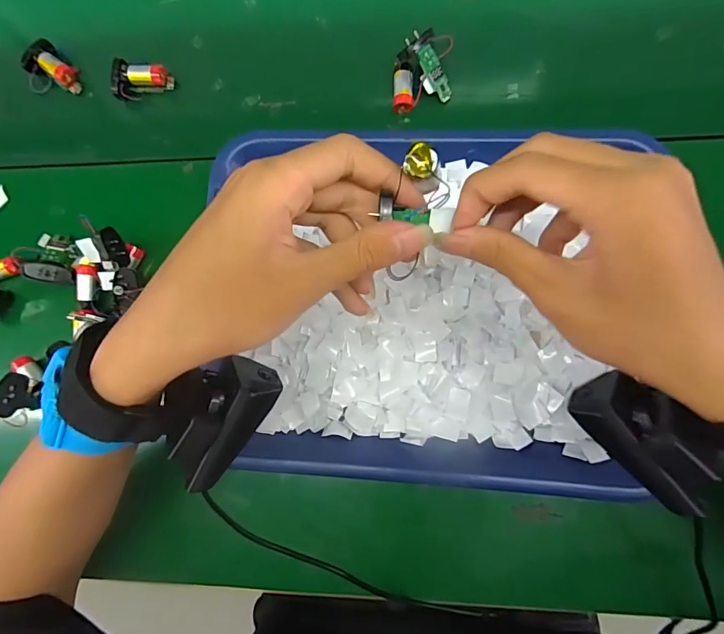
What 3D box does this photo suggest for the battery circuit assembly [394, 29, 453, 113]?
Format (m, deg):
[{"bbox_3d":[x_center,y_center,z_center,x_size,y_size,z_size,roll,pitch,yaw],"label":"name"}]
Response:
[{"bbox_3d":[0.049,-0.197,0.358,0.045,0.030,0.053,1,84,6],"label":"battery circuit assembly"}]

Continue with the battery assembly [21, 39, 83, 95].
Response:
[{"bbox_3d":[-0.284,-0.221,0.399,0.045,0.021,0.041,41,89,9],"label":"battery assembly"}]

